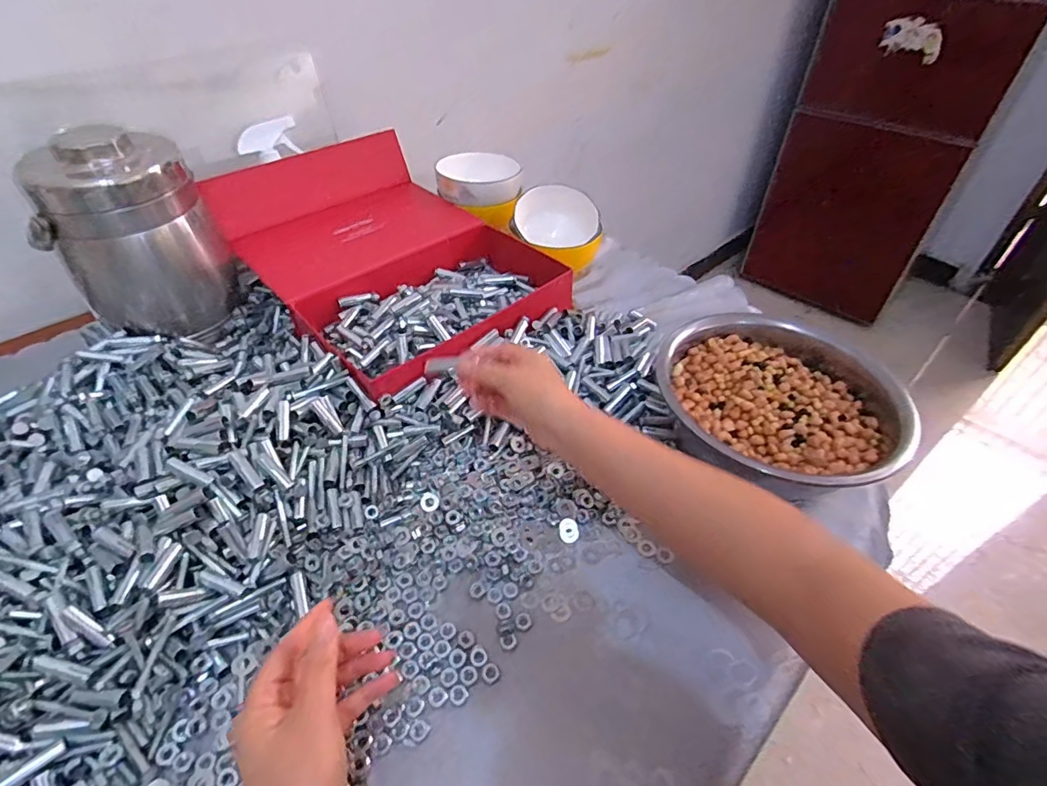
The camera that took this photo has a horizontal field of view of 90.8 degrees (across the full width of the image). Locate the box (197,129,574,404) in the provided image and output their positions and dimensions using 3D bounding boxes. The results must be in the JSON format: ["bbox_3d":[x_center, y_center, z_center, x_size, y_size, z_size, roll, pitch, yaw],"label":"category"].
[{"bbox_3d":[-0.174,-0.190,0.678,0.308,0.104,0.463,-33,54,-30],"label":"box"}]

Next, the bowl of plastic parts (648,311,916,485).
[{"bbox_3d":[0.251,0.008,0.516,0.221,0.076,0.207,1,44,-1],"label":"bowl of plastic parts"}]

